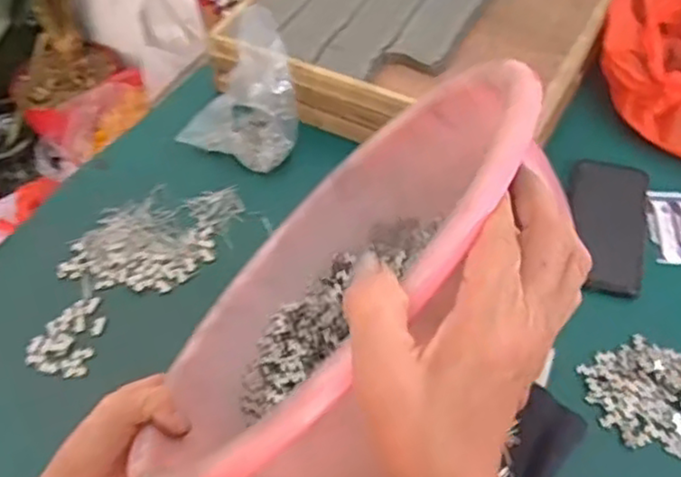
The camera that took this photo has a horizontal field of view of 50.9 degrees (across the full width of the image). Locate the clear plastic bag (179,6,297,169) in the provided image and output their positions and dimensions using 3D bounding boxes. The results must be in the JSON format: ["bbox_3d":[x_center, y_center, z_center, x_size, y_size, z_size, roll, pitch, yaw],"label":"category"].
[{"bbox_3d":[-0.115,-0.156,0.783,0.128,0.114,0.129,-13,57,-10],"label":"clear plastic bag"}]

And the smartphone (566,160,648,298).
[{"bbox_3d":[0.270,-0.012,0.722,0.078,0.015,0.153,11,56,6],"label":"smartphone"}]

